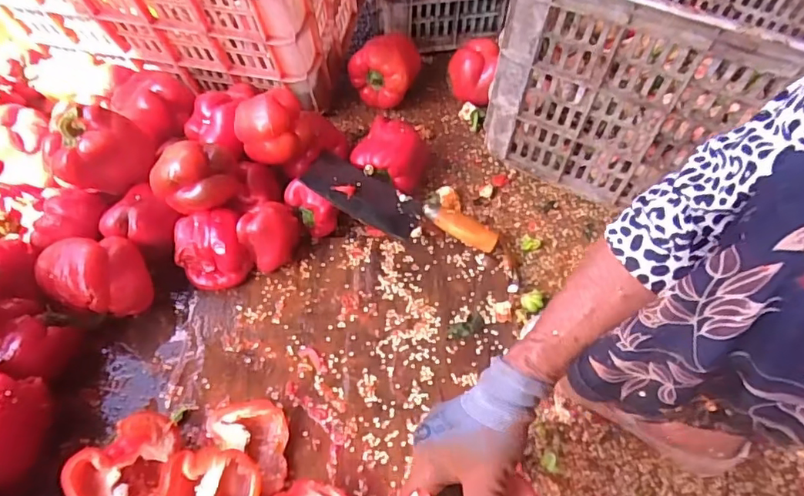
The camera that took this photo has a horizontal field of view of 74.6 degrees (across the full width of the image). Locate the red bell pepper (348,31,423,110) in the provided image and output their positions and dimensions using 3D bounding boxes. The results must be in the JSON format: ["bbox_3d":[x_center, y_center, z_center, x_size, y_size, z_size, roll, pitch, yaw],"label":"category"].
[{"bbox_3d":[-0.025,-0.287,0.841,0.098,0.112,0.086,15,57,9],"label":"red bell pepper"}]

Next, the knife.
[{"bbox_3d":[0.000,-0.052,0.670,0.250,0.024,0.083,21,57,-3],"label":"knife"}]

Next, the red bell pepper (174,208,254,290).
[{"bbox_3d":[-0.230,0.001,0.640,0.081,0.084,0.069,-17,58,-12],"label":"red bell pepper"}]

